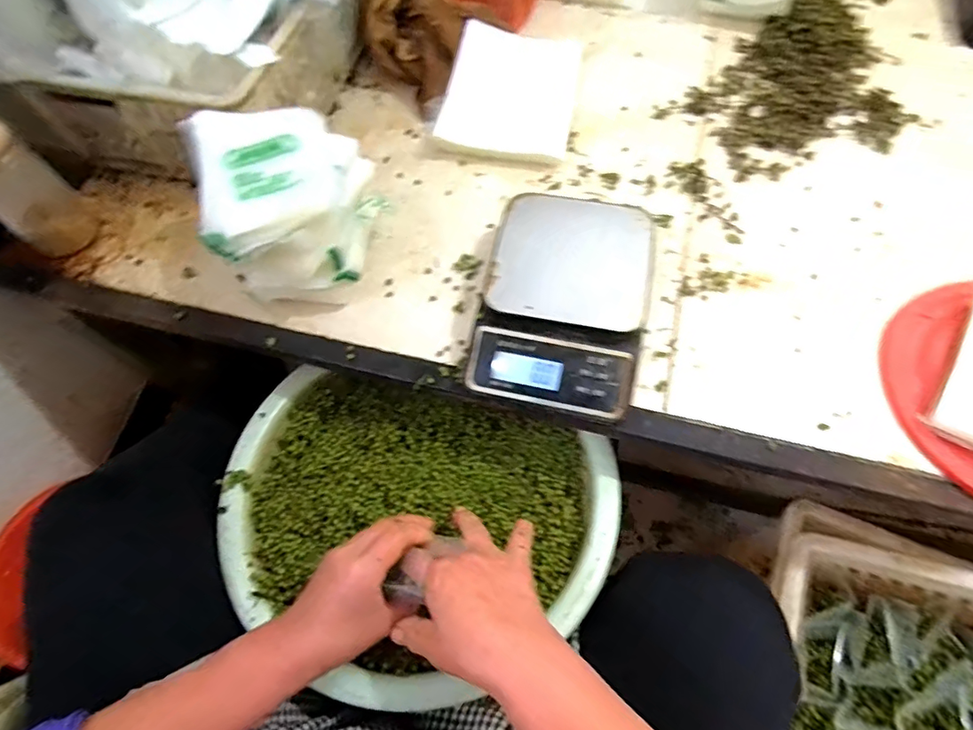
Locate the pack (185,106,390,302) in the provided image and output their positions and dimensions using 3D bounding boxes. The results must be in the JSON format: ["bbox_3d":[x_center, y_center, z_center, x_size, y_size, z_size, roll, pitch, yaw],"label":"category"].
[{"bbox_3d":[-0.185,-0.157,0.487,0.160,0.102,0.156,-21,65,-7],"label":"pack"}]

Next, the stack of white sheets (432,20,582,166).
[{"bbox_3d":[0.034,-0.343,0.633,0.150,0.034,0.225,9,65,7],"label":"stack of white sheets"}]

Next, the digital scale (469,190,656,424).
[{"bbox_3d":[0.072,-0.062,0.488,0.156,0.053,0.213,11,65,8],"label":"digital scale"}]

